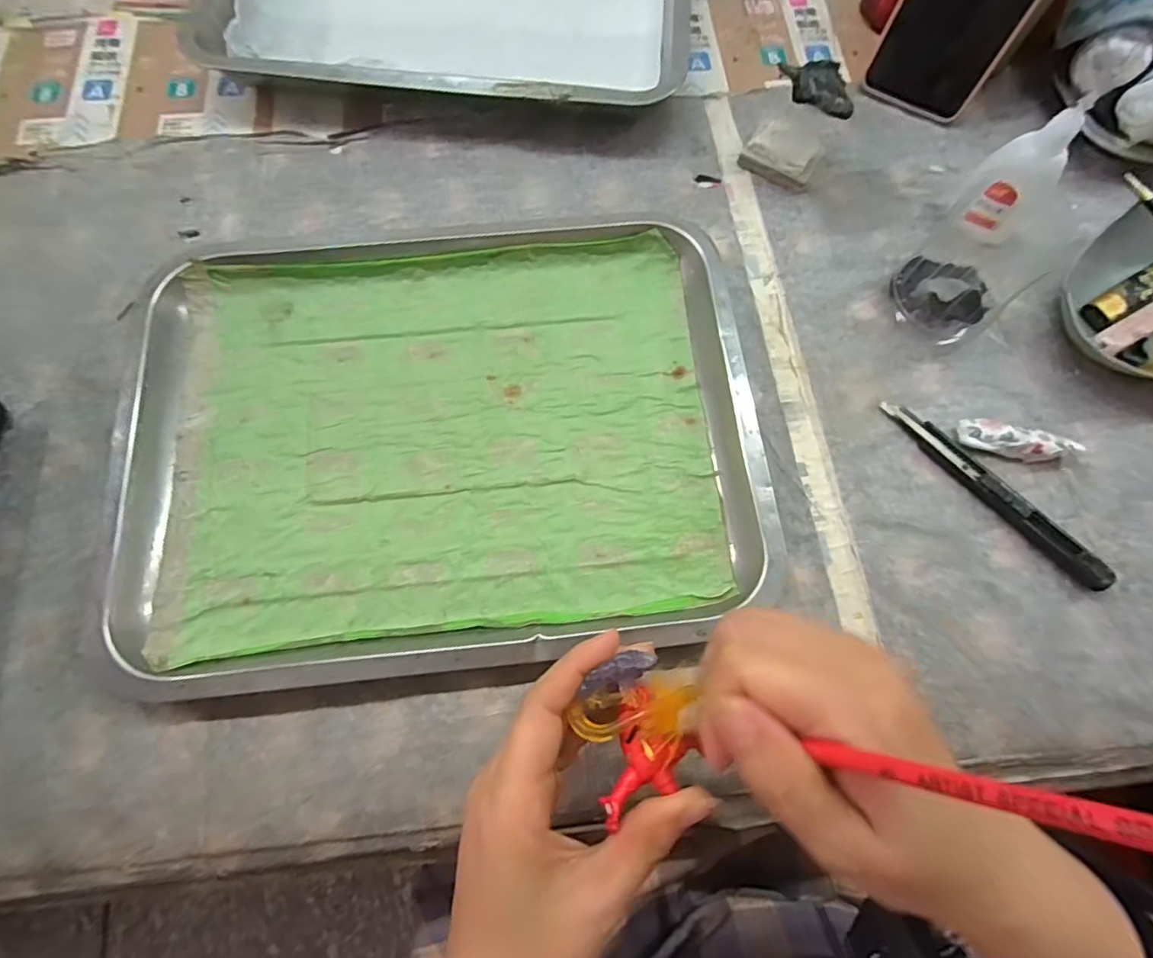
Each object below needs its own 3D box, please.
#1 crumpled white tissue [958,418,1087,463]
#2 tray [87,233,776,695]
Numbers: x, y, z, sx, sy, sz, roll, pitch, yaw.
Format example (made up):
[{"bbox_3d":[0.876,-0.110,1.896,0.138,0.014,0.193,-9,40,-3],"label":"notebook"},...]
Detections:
[{"bbox_3d":[0.259,-0.024,0.319,0.062,0.015,0.020,11,73,3],"label":"crumpled white tissue"},{"bbox_3d":[-0.073,-0.029,0.311,0.339,0.023,0.255,-5,73,-2],"label":"tray"}]

